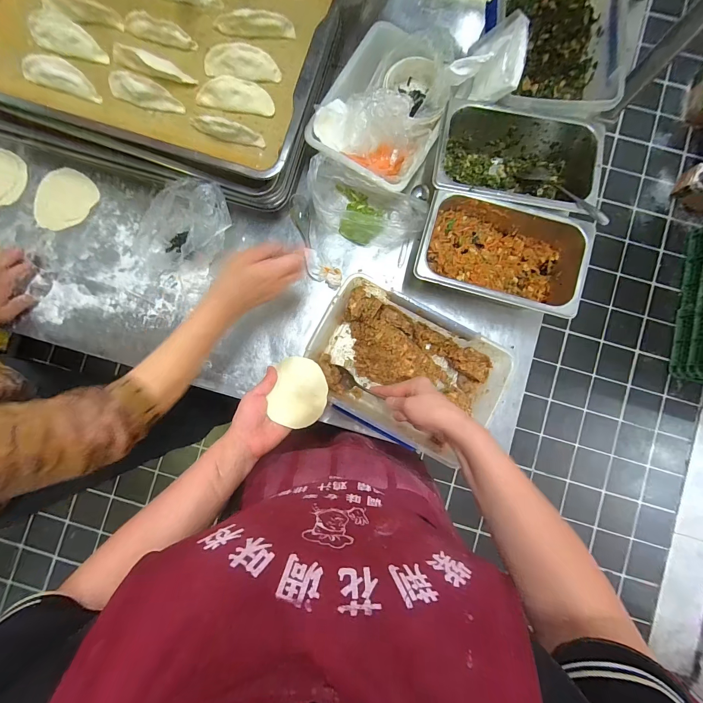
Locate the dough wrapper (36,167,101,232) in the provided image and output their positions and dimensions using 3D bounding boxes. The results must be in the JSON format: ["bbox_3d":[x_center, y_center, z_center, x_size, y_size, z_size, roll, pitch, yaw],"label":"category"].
[{"bbox_3d":[-0.553,-0.290,0.626,0.108,0.005,0.120,32,87,1],"label":"dough wrapper"}]

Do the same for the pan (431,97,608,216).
[{"bbox_3d":[0.281,-0.316,0.569,0.274,0.087,0.164,10,86,2],"label":"pan"}]

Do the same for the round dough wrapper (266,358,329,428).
[{"bbox_3d":[-0.077,0.062,0.487,0.080,0.008,0.100,12,86,2],"label":"round dough wrapper"}]

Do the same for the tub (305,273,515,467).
[{"bbox_3d":[0.084,0.026,0.564,0.292,0.099,0.198,29,87,3],"label":"tub"}]

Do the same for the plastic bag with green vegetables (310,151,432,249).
[{"bbox_3d":[0.027,-0.257,0.567,0.205,0.110,0.114,4,86,2],"label":"plastic bag with green vegetables"}]

